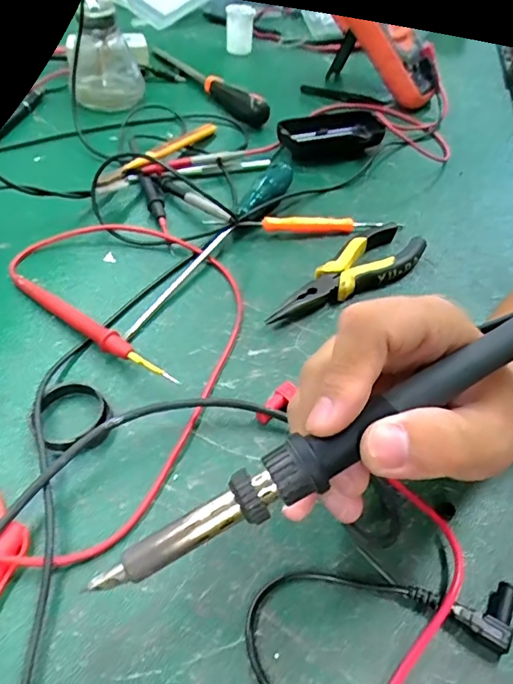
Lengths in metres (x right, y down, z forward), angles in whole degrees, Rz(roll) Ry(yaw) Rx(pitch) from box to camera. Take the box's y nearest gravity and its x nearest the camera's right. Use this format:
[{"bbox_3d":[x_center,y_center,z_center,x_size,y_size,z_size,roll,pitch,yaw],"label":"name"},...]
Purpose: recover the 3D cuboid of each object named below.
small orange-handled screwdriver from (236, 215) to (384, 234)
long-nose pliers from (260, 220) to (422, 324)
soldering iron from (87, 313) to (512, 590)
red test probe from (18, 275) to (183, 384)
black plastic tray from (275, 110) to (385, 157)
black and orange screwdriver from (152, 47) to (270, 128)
[{"bbox_3d":[0.047,-0.098,0.417,0.122,0.017,0.012,-4,49,-8],"label":"small orange-handled screwdriver"},{"bbox_3d":[0.075,-0.049,0.374,0.046,0.017,0.154,37,56,26],"label":"long-nose pliers"},{"bbox_3d":[0.045,0.025,0.177,0.221,0.015,0.018,-29,55,-7],"label":"soldering iron"},{"bbox_3d":[-0.112,-0.009,0.326,0.156,0.016,0.013,34,54,23],"label":"red test probe"},{"bbox_3d":[0.073,-0.219,0.510,0.106,0.028,0.054,-8,49,-11],"label":"black plastic tray"},{"bbox_3d":[-0.064,-0.315,0.588,0.023,0.032,0.229,-28,56,-26],"label":"black and orange screwdriver"}]

